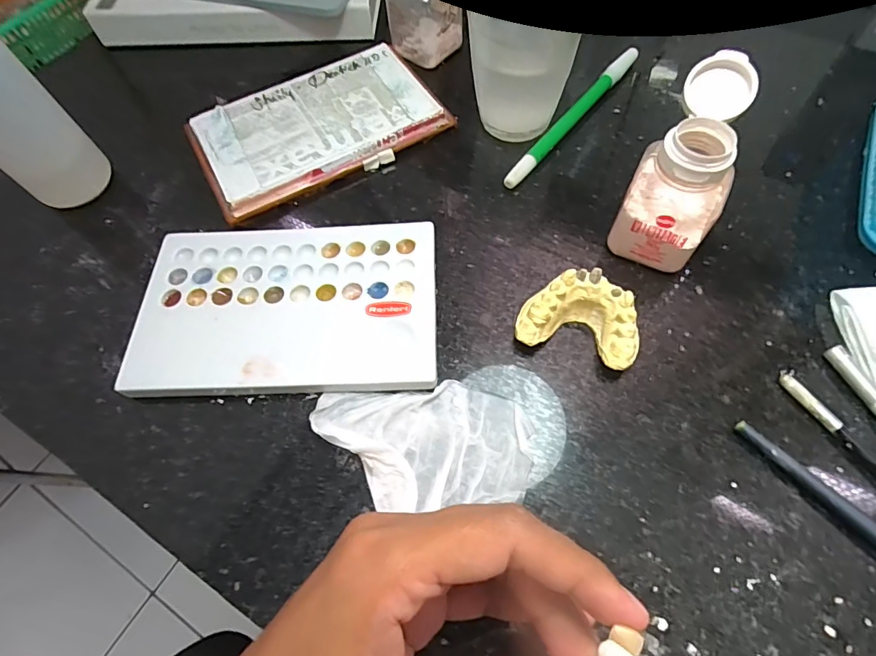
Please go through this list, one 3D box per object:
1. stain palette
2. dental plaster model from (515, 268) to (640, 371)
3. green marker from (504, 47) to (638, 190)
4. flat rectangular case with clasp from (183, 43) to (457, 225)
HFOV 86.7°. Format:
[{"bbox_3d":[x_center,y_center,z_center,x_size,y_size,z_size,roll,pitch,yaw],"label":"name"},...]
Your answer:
[{"bbox_3d":[-0.077,-0.012,0.242,0.150,0.012,0.093,-2,64,2],"label":"stain palette"},{"bbox_3d":[0.068,-0.005,0.223,0.054,0.026,0.038,17,66,11],"label":"dental plaster model"},{"bbox_3d":[0.086,-0.134,0.294,0.010,0.009,0.141,35,71,18],"label":"green marker"},{"bbox_3d":[-0.078,-0.131,0.297,0.148,0.012,0.092,-28,66,-10],"label":"flat rectangular case with clasp"}]

